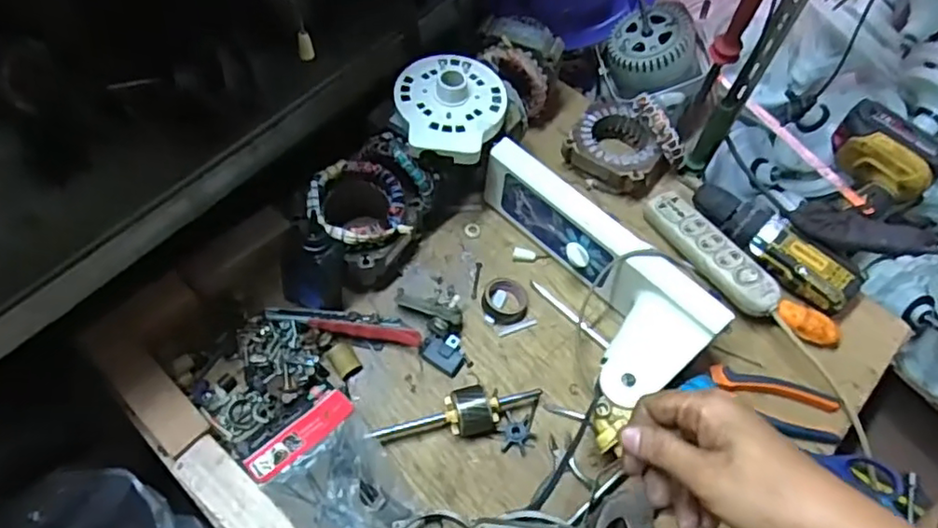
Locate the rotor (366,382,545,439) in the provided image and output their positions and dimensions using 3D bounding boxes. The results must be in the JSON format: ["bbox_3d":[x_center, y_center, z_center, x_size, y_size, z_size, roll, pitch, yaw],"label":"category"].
[{"bbox_3d":[-0.009,0.143,0.580,0.163,0.043,0.040,-9,60,-9],"label":"rotor"}]

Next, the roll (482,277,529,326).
[{"bbox_3d":[0.040,0.037,0.656,0.049,0.018,0.053,2,59,-3],"label":"roll"}]

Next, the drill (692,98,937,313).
[{"bbox_3d":[0.395,-0.071,0.687,0.198,0.122,0.197,-35,67,-22],"label":"drill"}]

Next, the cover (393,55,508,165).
[{"bbox_3d":[-0.019,-0.163,0.648,0.116,0.056,0.134,2,59,-3],"label":"cover"}]

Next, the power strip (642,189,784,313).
[{"bbox_3d":[0.265,-0.016,0.677,0.049,0.032,0.173,-27,64,-19],"label":"power strip"}]

